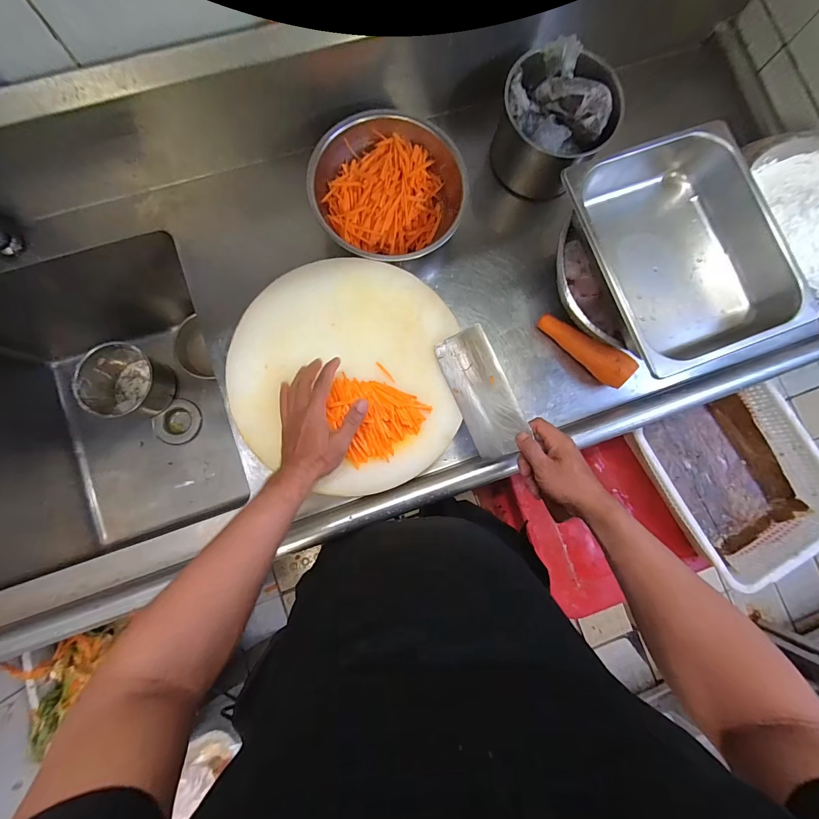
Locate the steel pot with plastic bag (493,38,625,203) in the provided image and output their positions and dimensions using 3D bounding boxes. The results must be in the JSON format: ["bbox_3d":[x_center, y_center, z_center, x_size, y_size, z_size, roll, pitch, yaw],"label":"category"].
[{"bbox_3d":[0.231,-0.474,0.615,0.172,0.151,0.145,43,83,1],"label":"steel pot with plastic bag"}]

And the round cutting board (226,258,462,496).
[{"bbox_3d":[-0.095,-0.053,0.552,0.319,0.030,0.341,0,84,-4],"label":"round cutting board"}]

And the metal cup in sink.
[{"bbox_3d":[-0.665,-0.064,0.869,0.151,0.129,0.164,0,84,-4],"label":"metal cup in sink"}]

